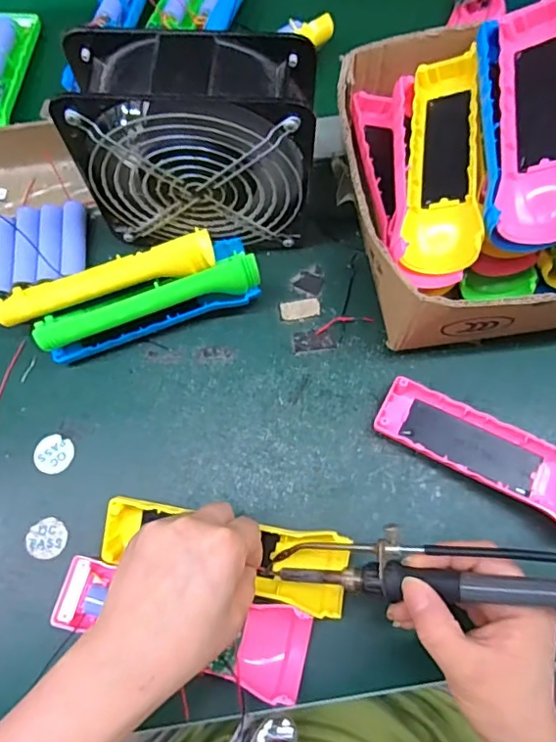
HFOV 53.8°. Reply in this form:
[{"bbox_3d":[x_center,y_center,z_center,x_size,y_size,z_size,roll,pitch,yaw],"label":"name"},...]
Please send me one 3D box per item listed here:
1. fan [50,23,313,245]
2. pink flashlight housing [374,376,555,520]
[{"bbox_3d":[-0.050,-0.144,0.369,0.144,0.147,0.063,2,73,2],"label":"fan"},{"bbox_3d":[0.143,0.056,0.369,0.154,0.029,0.047,27,76,9],"label":"pink flashlight housing"}]

